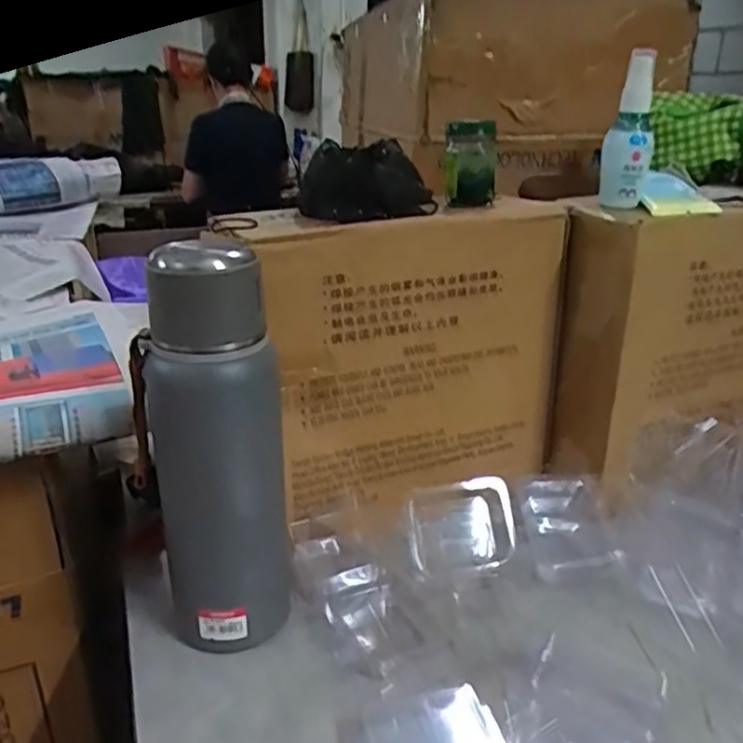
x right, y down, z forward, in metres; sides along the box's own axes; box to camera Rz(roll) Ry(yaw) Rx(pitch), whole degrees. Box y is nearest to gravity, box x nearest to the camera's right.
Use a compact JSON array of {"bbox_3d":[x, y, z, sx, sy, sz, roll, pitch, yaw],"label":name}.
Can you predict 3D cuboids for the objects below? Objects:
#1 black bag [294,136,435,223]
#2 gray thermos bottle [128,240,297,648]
[{"bbox_3d":[-0.005,-0.150,0.526,0.102,0.053,0.081,-1,22,-3],"label":"black bag"},{"bbox_3d":[-0.108,0.050,0.454,0.093,0.276,0.097,-6,24,-17],"label":"gray thermos bottle"}]

